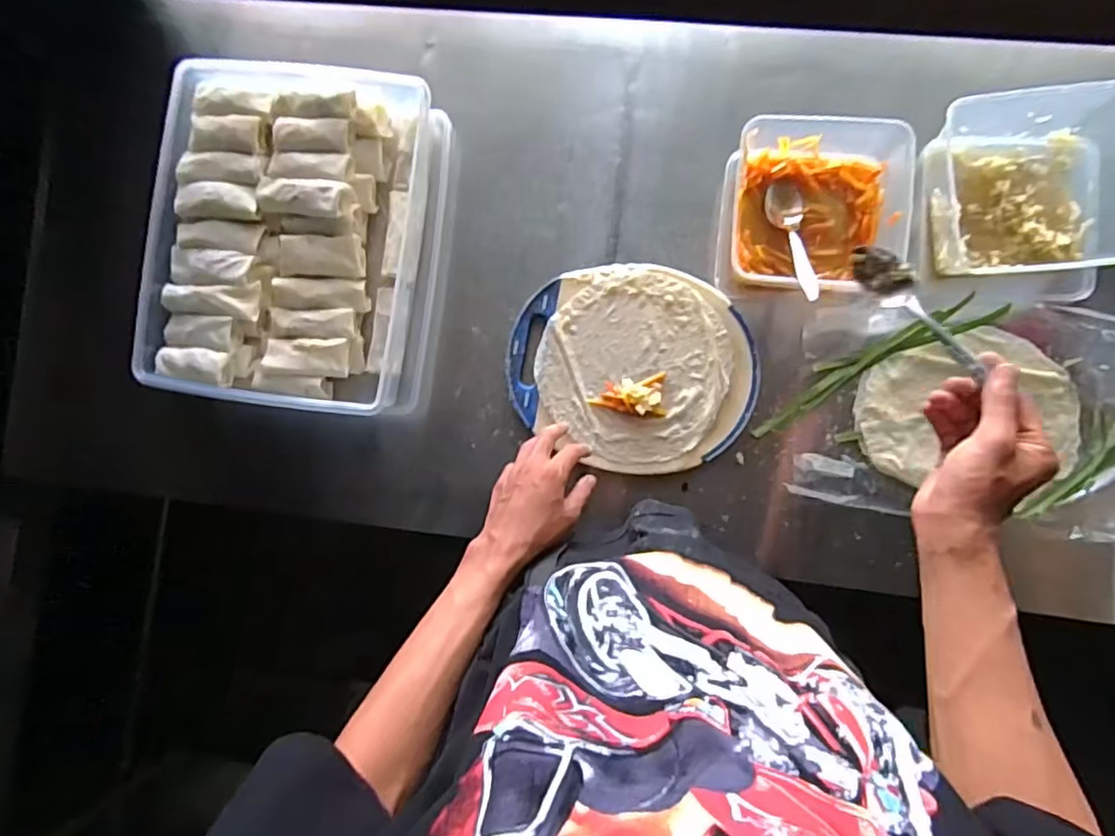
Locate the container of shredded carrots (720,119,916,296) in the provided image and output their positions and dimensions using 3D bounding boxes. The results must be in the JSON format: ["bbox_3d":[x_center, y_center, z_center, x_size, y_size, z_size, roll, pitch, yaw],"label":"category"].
[{"bbox_3d":[0.260,-0.222,0.630,0.162,0.069,0.168,1,88,5],"label":"container of shredded carrots"}]

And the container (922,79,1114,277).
[{"bbox_3d":[0.475,-0.229,0.612,0.185,0.079,0.164,-1,88,5],"label":"container"}]

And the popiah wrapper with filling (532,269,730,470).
[{"bbox_3d":[0.086,-0.056,0.667,0.200,0.016,0.196,0,88,5],"label":"popiah wrapper with filling"}]

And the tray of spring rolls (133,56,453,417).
[{"bbox_3d":[-0.285,-0.200,0.683,0.287,0.076,0.366,7,89,5],"label":"tray of spring rolls"}]

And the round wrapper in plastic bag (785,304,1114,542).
[{"bbox_3d":[0.443,-0.004,0.631,0.371,0.033,0.223,7,89,5],"label":"round wrapper in plastic bag"}]

